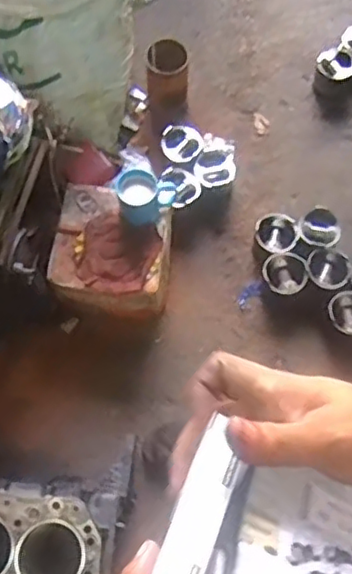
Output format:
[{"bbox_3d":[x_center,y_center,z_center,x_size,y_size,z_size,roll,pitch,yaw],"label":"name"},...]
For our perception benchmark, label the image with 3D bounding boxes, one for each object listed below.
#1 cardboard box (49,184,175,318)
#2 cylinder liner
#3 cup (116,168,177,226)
[{"bbox_3d":[-0.127,-0.064,1.334,0.233,0.173,0.225,10,70,7],"label":"cardboard box"},{"bbox_3d":[-0.020,-0.499,1.527,0.100,0.163,0.086,-4,69,2],"label":"cylinder liner"},{"bbox_3d":[-0.056,-0.171,1.257,0.112,0.095,0.087,-5,69,1],"label":"cup"}]

